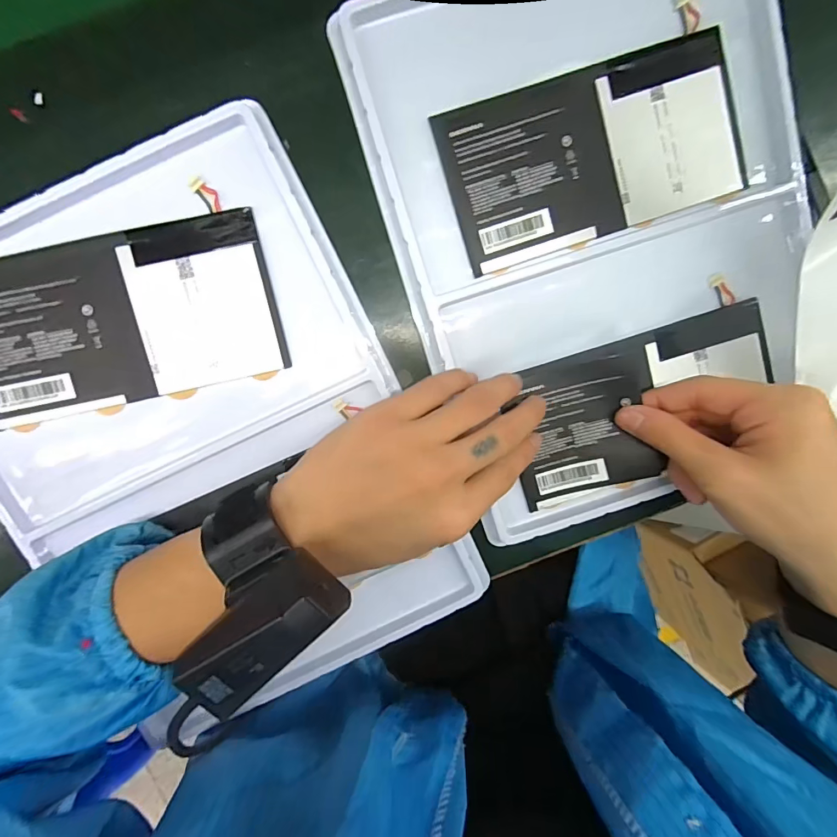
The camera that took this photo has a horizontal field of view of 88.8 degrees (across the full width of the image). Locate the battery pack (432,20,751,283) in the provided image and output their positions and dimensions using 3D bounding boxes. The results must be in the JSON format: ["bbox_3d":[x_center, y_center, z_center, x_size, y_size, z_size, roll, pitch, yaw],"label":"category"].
[{"bbox_3d":[0.104,-0.156,0.252,0.173,0.009,0.090,-19,98,-2],"label":"battery pack"}]

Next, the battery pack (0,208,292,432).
[{"bbox_3d":[-0.170,-0.055,0.245,0.170,0.008,0.092,-13,98,-3],"label":"battery pack"}]

